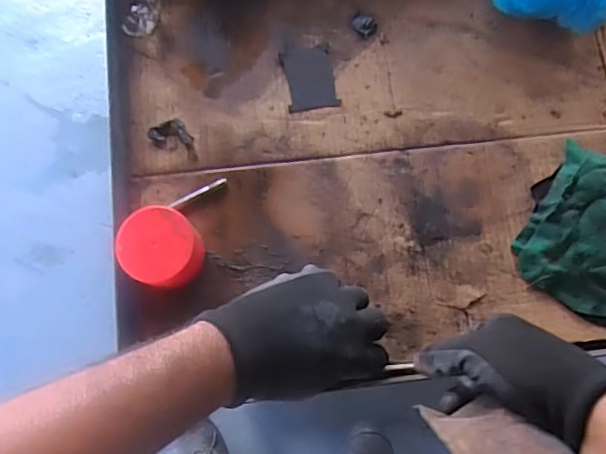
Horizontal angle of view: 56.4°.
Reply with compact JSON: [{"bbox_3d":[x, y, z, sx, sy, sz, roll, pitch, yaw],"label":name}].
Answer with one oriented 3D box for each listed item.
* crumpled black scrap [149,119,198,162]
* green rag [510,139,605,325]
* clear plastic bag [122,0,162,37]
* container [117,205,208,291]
[{"bbox_3d":[-0.120,-0.079,0.532,0.032,0.006,0.048,-35,79,-9],"label":"crumpled black scrap"},{"bbox_3d":[0.280,0.014,0.503,0.147,0.023,0.138,33,78,7],"label":"green rag"},{"bbox_3d":[-0.157,-0.212,0.554,0.033,0.027,0.054,15,76,2],"label":"clear plastic bag"},{"bbox_3d":[-0.119,0.019,0.477,0.062,0.049,0.062,0,76,-1],"label":"container"}]

